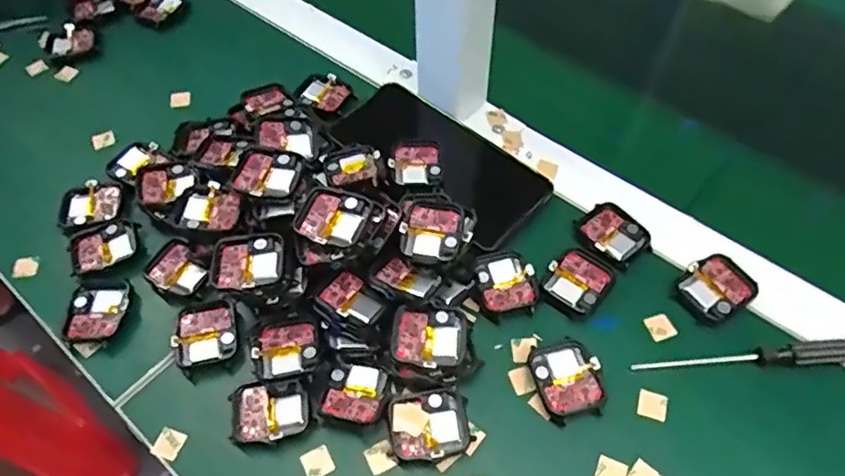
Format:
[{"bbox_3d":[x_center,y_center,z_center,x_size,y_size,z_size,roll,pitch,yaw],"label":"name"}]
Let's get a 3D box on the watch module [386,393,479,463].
[{"bbox_3d":[0.004,0.106,0.338,0.044,0.010,0.035,-5,57,0],"label":"watch module"}]

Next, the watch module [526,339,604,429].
[{"bbox_3d":[0.084,0.081,0.352,0.037,0.010,0.047,-14,57,-6],"label":"watch module"}]

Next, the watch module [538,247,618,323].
[{"bbox_3d":[0.099,0.028,0.385,0.038,0.004,0.045,30,63,21],"label":"watch module"}]

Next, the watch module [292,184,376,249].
[{"bbox_3d":[-0.054,-0.013,0.364,0.043,0.005,0.037,18,57,13],"label":"watch module"}]

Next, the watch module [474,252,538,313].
[{"bbox_3d":[0.053,0.028,0.387,0.035,0.008,0.040,-10,57,-3],"label":"watch module"}]

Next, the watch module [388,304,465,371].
[{"bbox_3d":[0.004,0.057,0.347,0.041,0.006,0.035,5,56,0],"label":"watch module"}]

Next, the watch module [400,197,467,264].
[{"bbox_3d":[0.008,-0.006,0.382,0.038,0.007,0.044,15,59,13],"label":"watch module"}]

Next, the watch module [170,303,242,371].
[{"bbox_3d":[-0.133,0.060,0.372,0.039,0.010,0.039,-19,58,-9],"label":"watch module"}]

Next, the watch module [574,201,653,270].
[{"bbox_3d":[0.129,-0.003,0.407,0.039,0.005,0.045,-37,62,-19],"label":"watch module"}]

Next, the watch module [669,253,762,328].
[{"bbox_3d":[0.186,0.032,0.382,0.045,0.006,0.039,-38,62,-20],"label":"watch module"}]

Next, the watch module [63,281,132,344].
[{"bbox_3d":[-0.204,0.047,0.381,0.034,0.008,0.040,-3,57,2],"label":"watch module"}]

